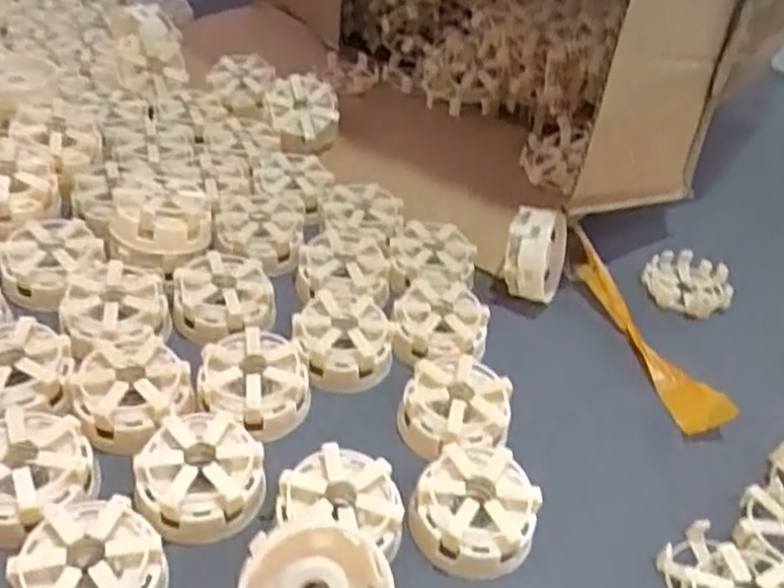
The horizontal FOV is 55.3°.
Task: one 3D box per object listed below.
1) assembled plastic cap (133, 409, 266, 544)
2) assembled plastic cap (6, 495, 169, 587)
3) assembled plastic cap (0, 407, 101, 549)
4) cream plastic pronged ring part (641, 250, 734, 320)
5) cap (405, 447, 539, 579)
[{"bbox_3d":[-0.101,0.094,0.397,0.063,0.029,0.064,5,40,-5],"label":"assembled plastic cap"},{"bbox_3d":[-0.140,0.130,0.348,0.062,0.033,0.064,5,40,-5],"label":"assembled plastic cap"},{"bbox_3d":[-0.186,0.094,0.385,0.063,0.036,0.068,5,40,-5],"label":"assembled plastic cap"},{"bbox_3d":[0.231,-0.009,0.585,0.065,0.020,0.058,23,42,16],"label":"cream plastic pronged ring part"},{"bbox_3d":[0.044,0.114,0.400,0.065,0.028,0.065,5,40,-5],"label":"cap"}]

